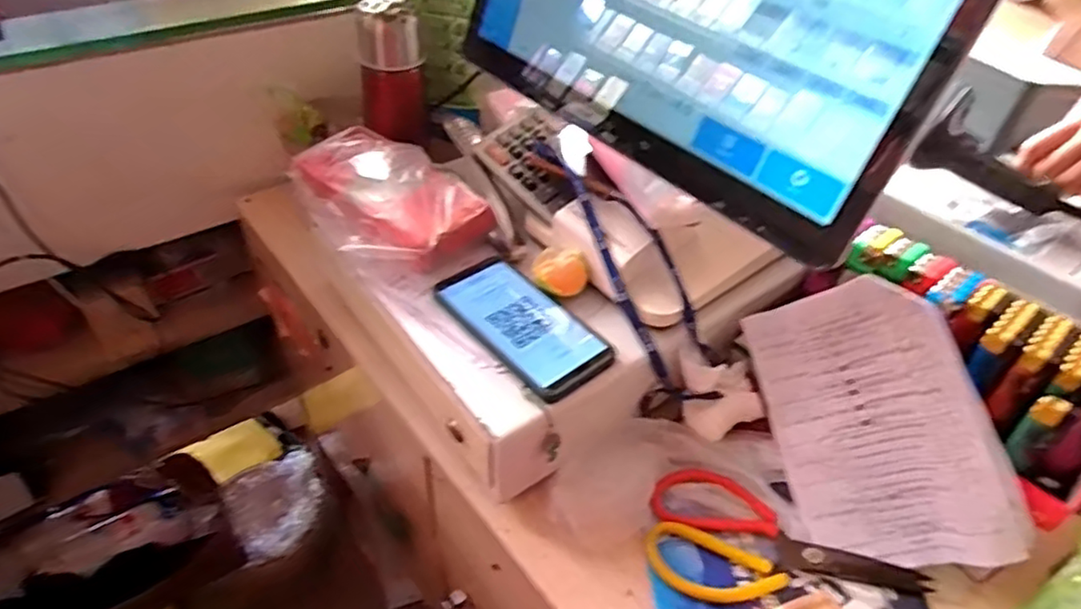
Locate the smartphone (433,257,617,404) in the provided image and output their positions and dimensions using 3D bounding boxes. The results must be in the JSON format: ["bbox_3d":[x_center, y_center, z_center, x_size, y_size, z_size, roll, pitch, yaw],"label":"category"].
[{"bbox_3d":[-0.014,0.014,0.508,0.070,0.012,0.144,-29,52,-30],"label":"smartphone"}]

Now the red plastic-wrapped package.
[{"bbox_3d":[-0.151,-0.101,0.584,0.195,0.056,0.118,32,50,27],"label":"red plastic-wrapped package"}]

